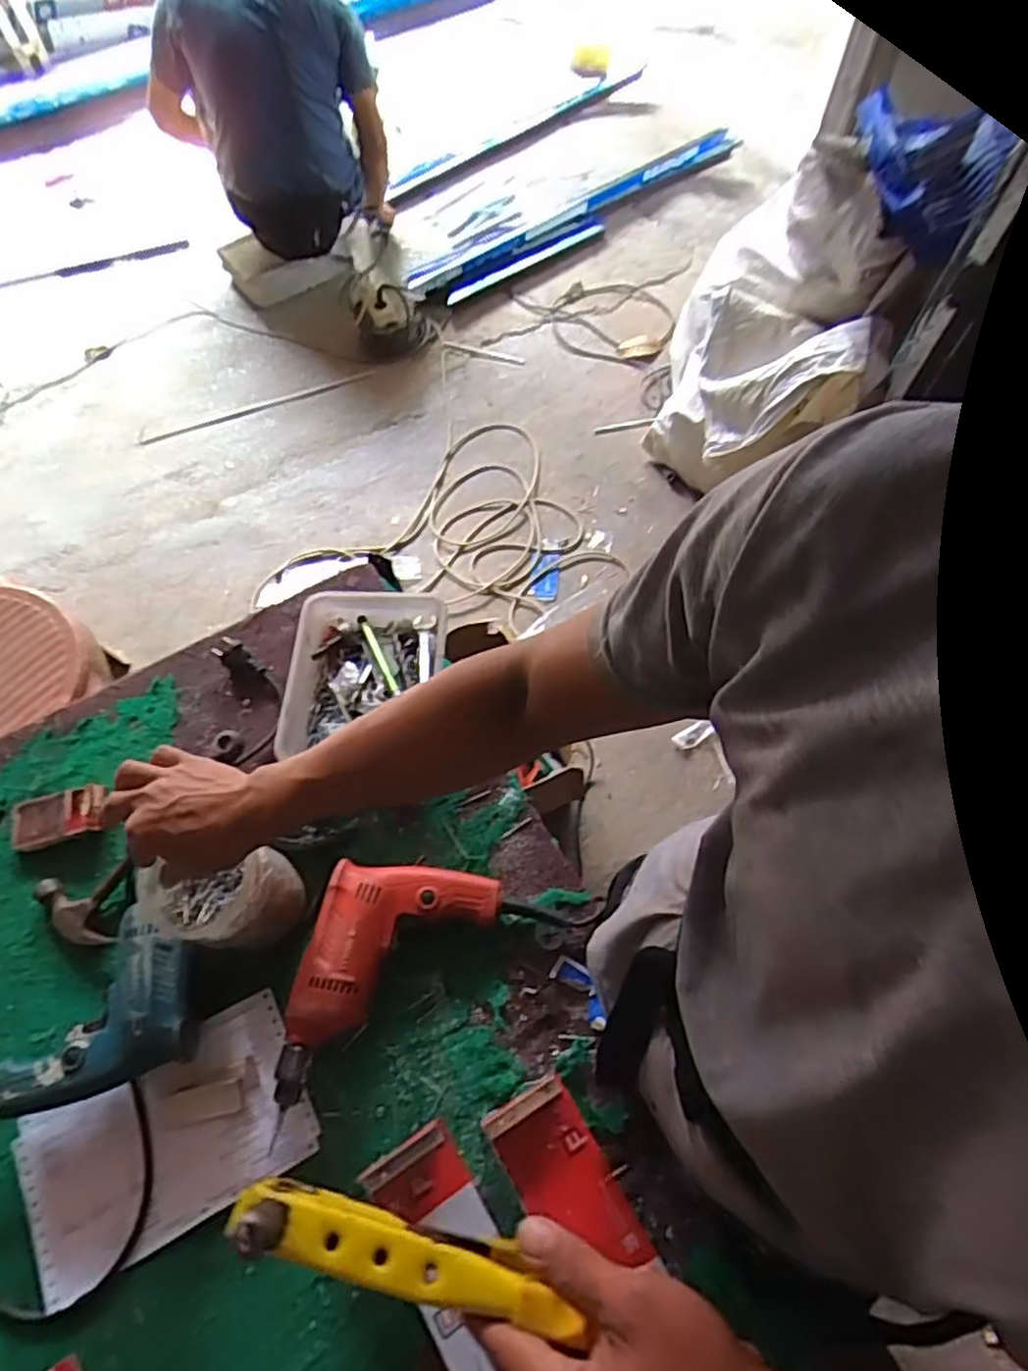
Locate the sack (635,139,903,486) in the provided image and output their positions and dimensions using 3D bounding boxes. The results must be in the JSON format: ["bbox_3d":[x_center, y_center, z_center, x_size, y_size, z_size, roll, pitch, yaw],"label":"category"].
[{"bbox_3d":[0.557,-0.778,1.599,0.398,0.545,0.591,12,65,7],"label":"sack"}]

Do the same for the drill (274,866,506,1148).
[{"bbox_3d":[-0.114,0.278,0.664,0.162,0.056,0.227,10,65,6],"label":"drill"}]

